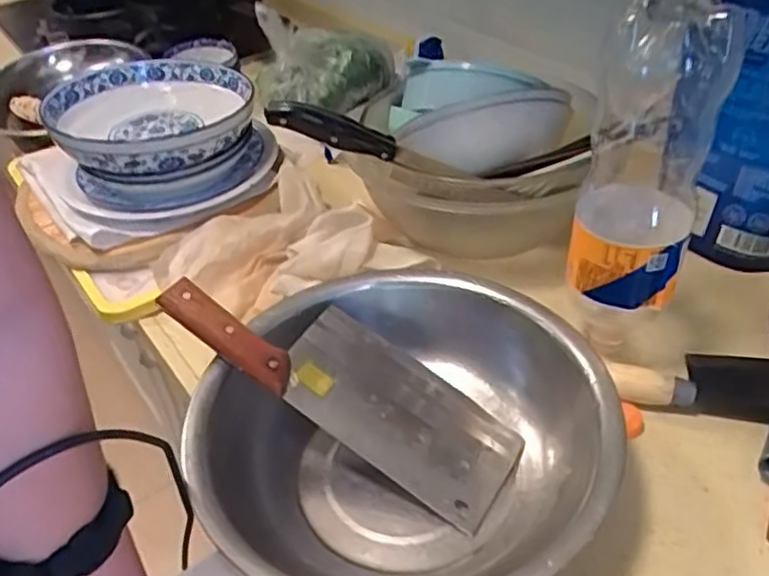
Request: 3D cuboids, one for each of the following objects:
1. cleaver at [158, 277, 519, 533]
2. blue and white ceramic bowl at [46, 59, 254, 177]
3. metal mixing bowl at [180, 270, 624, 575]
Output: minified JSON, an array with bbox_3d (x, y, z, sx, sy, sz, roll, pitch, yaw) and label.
[{"bbox_3d":[-0.033,0.070,0.517,0.283,0.020,0.100,30,47,3],"label":"cleaver"},{"bbox_3d":[-0.260,-0.195,0.770,0.208,0.047,0.230,-9,40,-5],"label":"blue and white ceramic bowl"},{"bbox_3d":[0.013,0.108,0.490,0.283,0.081,0.283,-3,41,2],"label":"metal mixing bowl"}]

